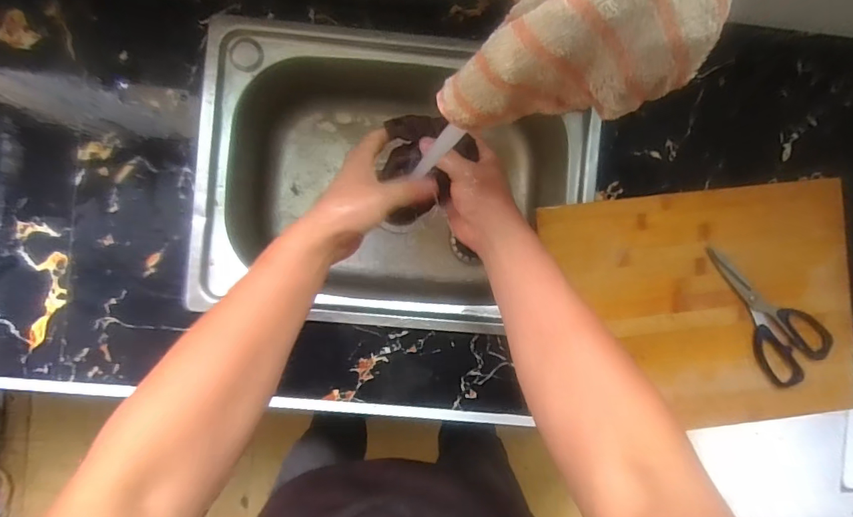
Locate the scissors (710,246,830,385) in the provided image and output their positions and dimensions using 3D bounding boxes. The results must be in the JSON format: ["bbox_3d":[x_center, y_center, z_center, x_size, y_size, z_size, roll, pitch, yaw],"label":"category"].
[{"bbox_3d":[0.389,0.065,0.565,0.180,0.006,0.084,44,92,-3],"label":"scissors"}]

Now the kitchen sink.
[{"bbox_3d":[-0.040,-0.093,0.661,0.460,0.206,0.350,7,91,-3],"label":"kitchen sink"}]

